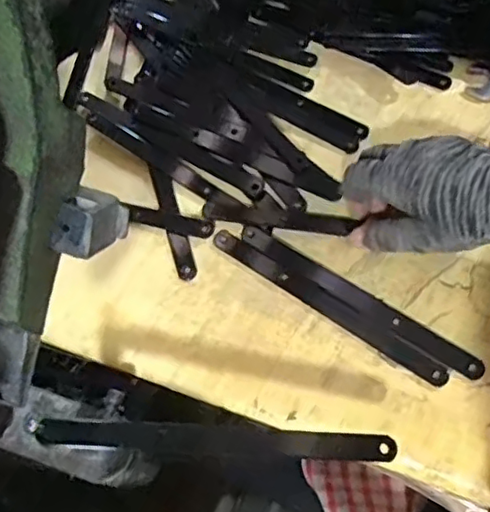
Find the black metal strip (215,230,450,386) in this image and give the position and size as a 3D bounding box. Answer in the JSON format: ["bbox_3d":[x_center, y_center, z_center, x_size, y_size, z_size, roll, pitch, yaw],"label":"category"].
[{"bbox_3d":[0.059,0.035,0.462,0.199,0.004,0.017,32,74,20],"label":"black metal strip"}]

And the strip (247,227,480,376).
[{"bbox_3d":[0.083,0.030,0.461,0.199,0.004,0.018,32,71,20],"label":"strip"}]

